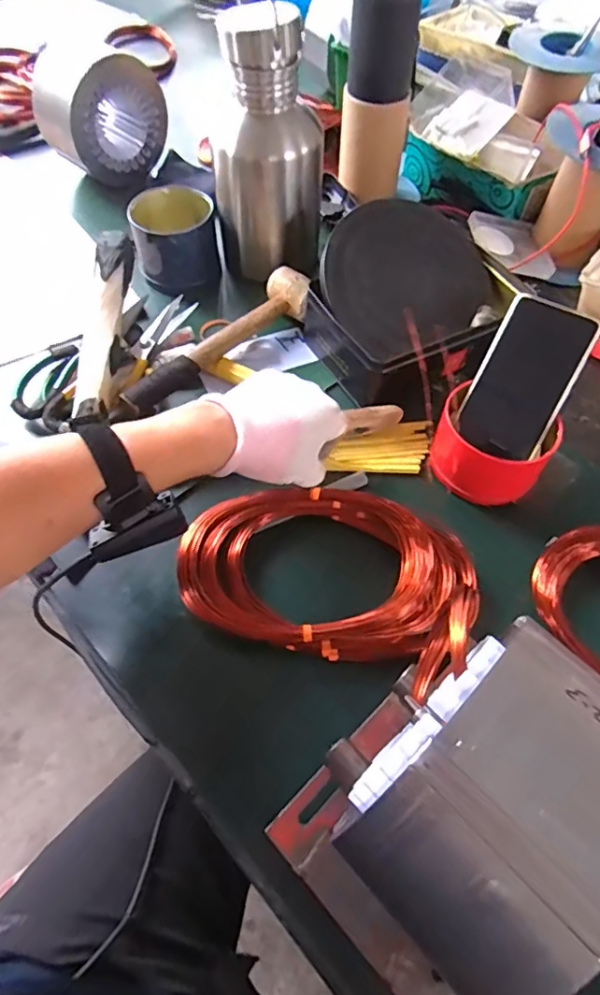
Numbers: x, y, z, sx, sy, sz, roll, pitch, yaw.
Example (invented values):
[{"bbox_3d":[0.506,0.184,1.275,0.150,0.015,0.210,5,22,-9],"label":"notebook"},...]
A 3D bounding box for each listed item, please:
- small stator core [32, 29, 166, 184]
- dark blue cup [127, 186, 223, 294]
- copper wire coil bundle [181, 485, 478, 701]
[{"bbox_3d":[-0.275,-0.533,0.745,0.098,0.133,0.146,38,66,21],"label":"small stator core"},{"bbox_3d":[-0.152,-0.321,0.662,0.099,0.080,0.093,-9,59,-5],"label":"dark blue cup"},{"bbox_3d":[0.024,0.060,0.441,0.237,0.035,0.141,17,60,10],"label":"copper wire coil bundle"}]

